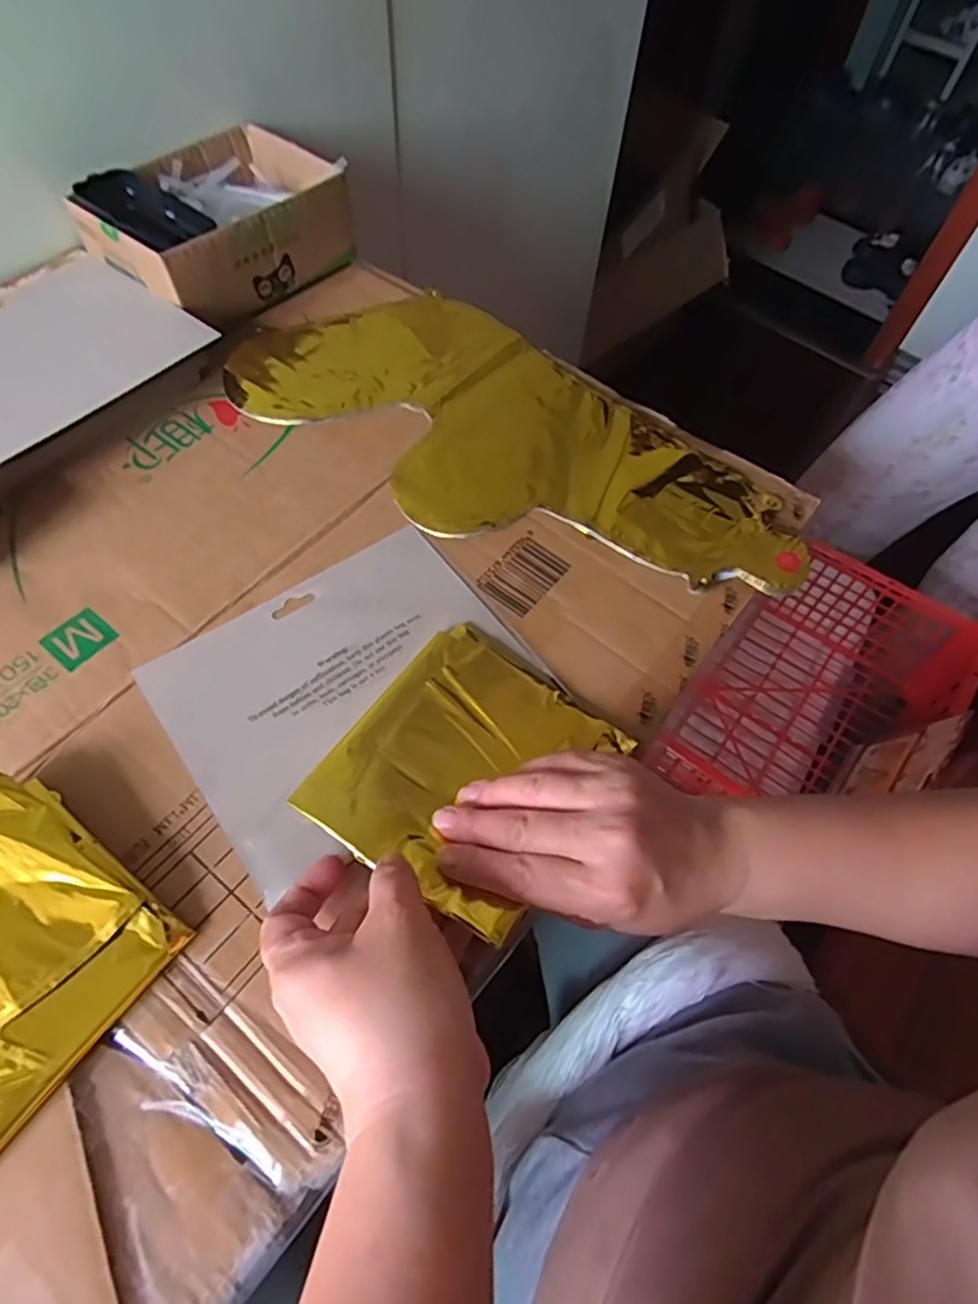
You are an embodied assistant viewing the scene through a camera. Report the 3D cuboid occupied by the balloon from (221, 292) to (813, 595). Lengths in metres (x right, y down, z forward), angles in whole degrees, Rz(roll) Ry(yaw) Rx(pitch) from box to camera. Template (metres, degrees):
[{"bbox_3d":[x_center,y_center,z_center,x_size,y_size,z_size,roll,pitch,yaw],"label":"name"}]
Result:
[{"bbox_3d":[0.015,-0.155,0.479,0.421,0.014,0.197,36,65,18],"label":"balloon"}]

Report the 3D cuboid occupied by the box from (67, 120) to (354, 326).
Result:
[{"bbox_3d":[-0.222,-0.353,0.548,0.138,0.067,0.189,37,65,18],"label":"box"}]

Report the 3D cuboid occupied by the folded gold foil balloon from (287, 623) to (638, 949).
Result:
[{"bbox_3d":[-0.010,0.057,0.351,0.127,0.017,0.144,35,58,14],"label":"folded gold foil balloon"}]

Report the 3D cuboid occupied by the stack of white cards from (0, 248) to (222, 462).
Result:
[{"bbox_3d":[-0.330,-0.211,0.483,0.174,0.034,0.197,37,65,18],"label":"stack of white cards"}]

